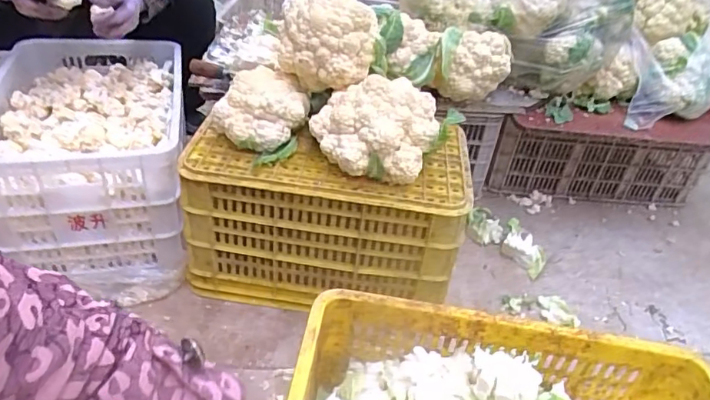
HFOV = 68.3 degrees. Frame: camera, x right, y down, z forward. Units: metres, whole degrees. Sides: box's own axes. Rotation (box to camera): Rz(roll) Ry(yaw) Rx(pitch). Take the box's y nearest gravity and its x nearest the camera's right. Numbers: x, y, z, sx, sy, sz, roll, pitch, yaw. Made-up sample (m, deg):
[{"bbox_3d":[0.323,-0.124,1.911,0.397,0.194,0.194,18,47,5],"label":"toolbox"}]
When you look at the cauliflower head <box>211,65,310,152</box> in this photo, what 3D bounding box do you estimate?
[{"bbox_3d":[-0.172,-0.165,0.955,0.148,0.110,0.155,4,38,-3],"label":"cauliflower head"}]

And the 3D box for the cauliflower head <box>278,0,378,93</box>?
[{"bbox_3d":[-0.050,-0.284,0.934,0.173,0.141,0.126,7,38,0],"label":"cauliflower head"}]

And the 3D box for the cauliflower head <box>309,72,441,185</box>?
[{"bbox_3d":[0.033,-0.120,0.899,0.209,0.147,0.158,-2,39,-12],"label":"cauliflower head"}]

